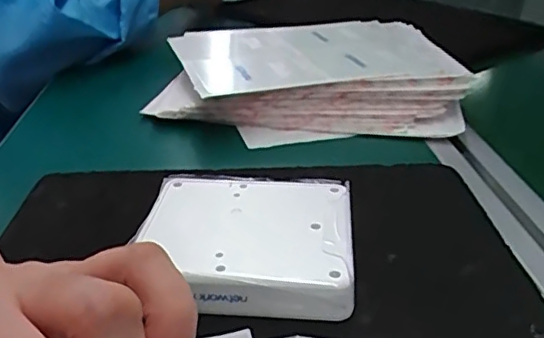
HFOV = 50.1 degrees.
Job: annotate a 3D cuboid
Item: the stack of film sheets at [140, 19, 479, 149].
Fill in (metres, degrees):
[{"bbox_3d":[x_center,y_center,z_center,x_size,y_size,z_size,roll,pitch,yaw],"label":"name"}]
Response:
[{"bbox_3d":[0.031,-0.085,0.498,0.245,0.044,0.212,1,27,2],"label":"stack of film sheets"}]

